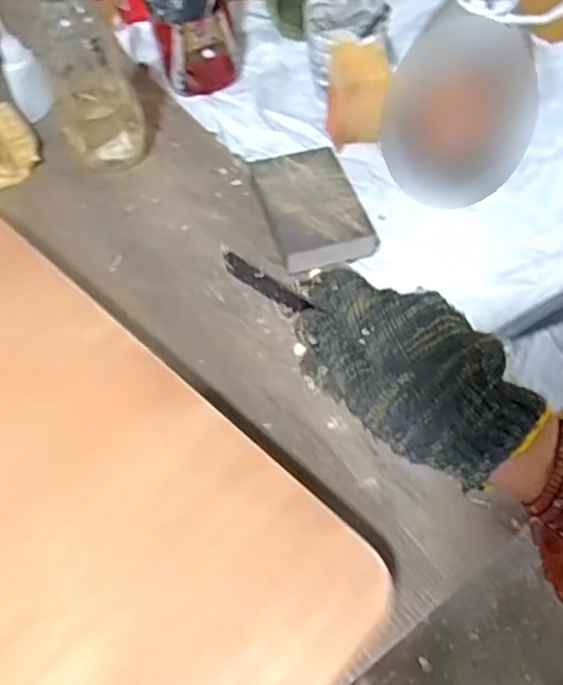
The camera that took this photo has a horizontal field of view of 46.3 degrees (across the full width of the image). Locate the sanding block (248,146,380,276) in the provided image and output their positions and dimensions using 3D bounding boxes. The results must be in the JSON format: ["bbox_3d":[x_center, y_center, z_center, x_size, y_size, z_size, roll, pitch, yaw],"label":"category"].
[{"bbox_3d":[0.026,-0.102,0.499,0.075,0.028,0.103,-19,61,-5],"label":"sanding block"}]

